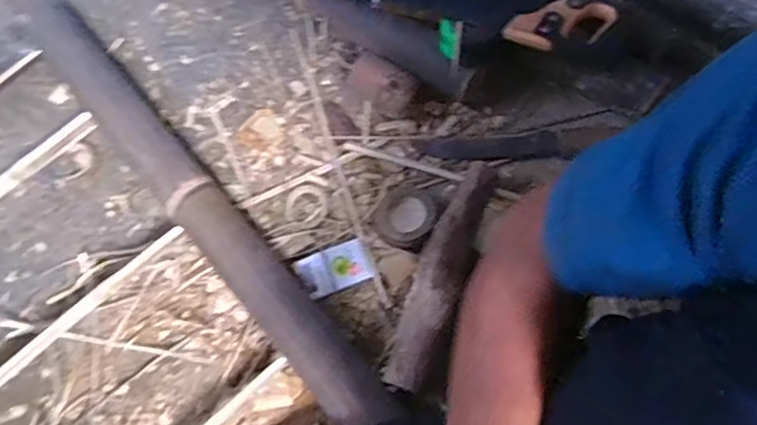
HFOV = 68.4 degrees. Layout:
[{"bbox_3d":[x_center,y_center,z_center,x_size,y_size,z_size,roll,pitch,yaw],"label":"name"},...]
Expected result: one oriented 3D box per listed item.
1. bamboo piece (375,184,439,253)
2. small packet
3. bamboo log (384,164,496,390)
[{"bbox_3d":[0.041,0.001,0.729,0.074,0.039,0.086,32,77,13],"label":"bamboo piece"},{"bbox_3d":[-0.057,0.073,0.721,0.089,0.005,0.056,-20,81,-5],"label":"small packet"},{"bbox_3d":[0.079,0.075,0.694,0.056,0.059,0.288,19,75,10],"label":"bamboo log"}]

